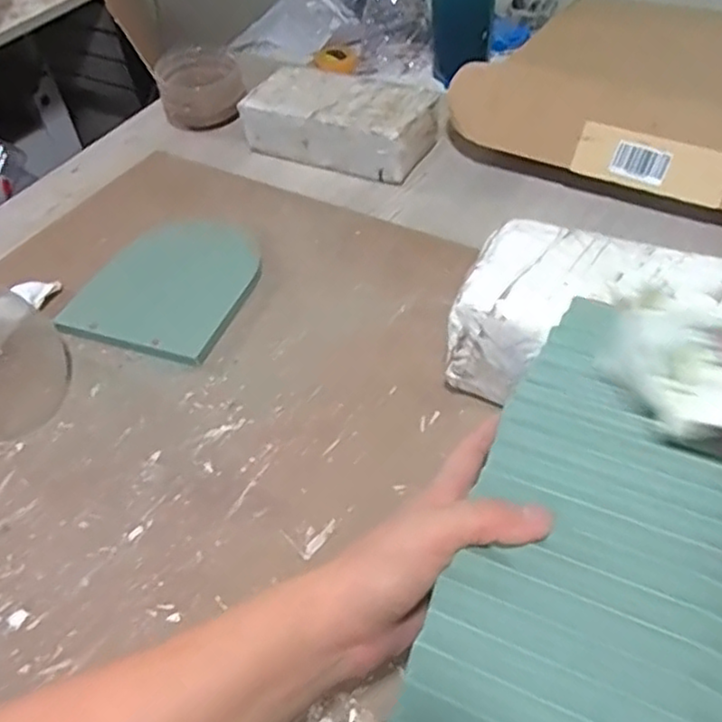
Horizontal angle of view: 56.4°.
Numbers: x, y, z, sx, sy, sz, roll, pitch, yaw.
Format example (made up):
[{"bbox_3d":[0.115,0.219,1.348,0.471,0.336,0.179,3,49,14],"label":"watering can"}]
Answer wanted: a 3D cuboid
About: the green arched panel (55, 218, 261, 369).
[{"bbox_3d":[-0.169,-0.078,0.618,0.146,0.016,0.174,13,50,16],"label":"green arched panel"}]

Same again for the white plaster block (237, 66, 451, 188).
[{"bbox_3d":[-0.025,-0.270,0.751,0.211,0.057,0.103,17,51,20],"label":"white plaster block"}]

